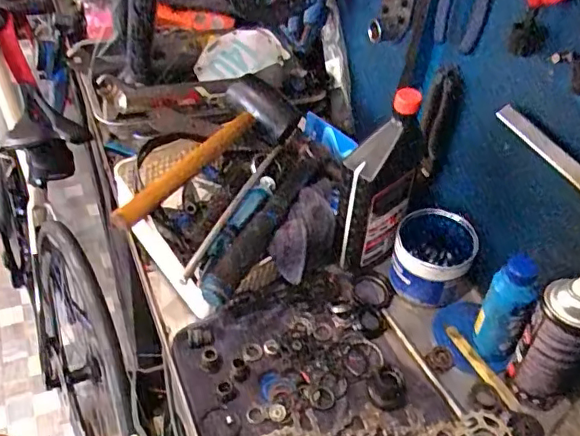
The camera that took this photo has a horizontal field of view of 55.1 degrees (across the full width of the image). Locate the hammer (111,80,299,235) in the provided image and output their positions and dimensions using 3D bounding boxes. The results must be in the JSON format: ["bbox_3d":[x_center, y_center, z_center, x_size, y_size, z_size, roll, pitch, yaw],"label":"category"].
[{"bbox_3d":[-0.117,-0.104,0.772,0.091,0.061,0.342,33,50,27],"label":"hammer"}]

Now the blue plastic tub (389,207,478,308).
[{"bbox_3d":[0.190,0.054,0.744,0.100,0.098,0.091,3,43,-2],"label":"blue plastic tub"}]

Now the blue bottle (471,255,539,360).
[{"bbox_3d":[0.245,0.112,0.637,0.034,0.150,0.043,-5,44,-10],"label":"blue bottle"}]

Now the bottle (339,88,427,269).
[{"bbox_3d":[0.112,-0.030,0.712,0.102,0.275,0.050,-22,50,-26],"label":"bottle"}]

